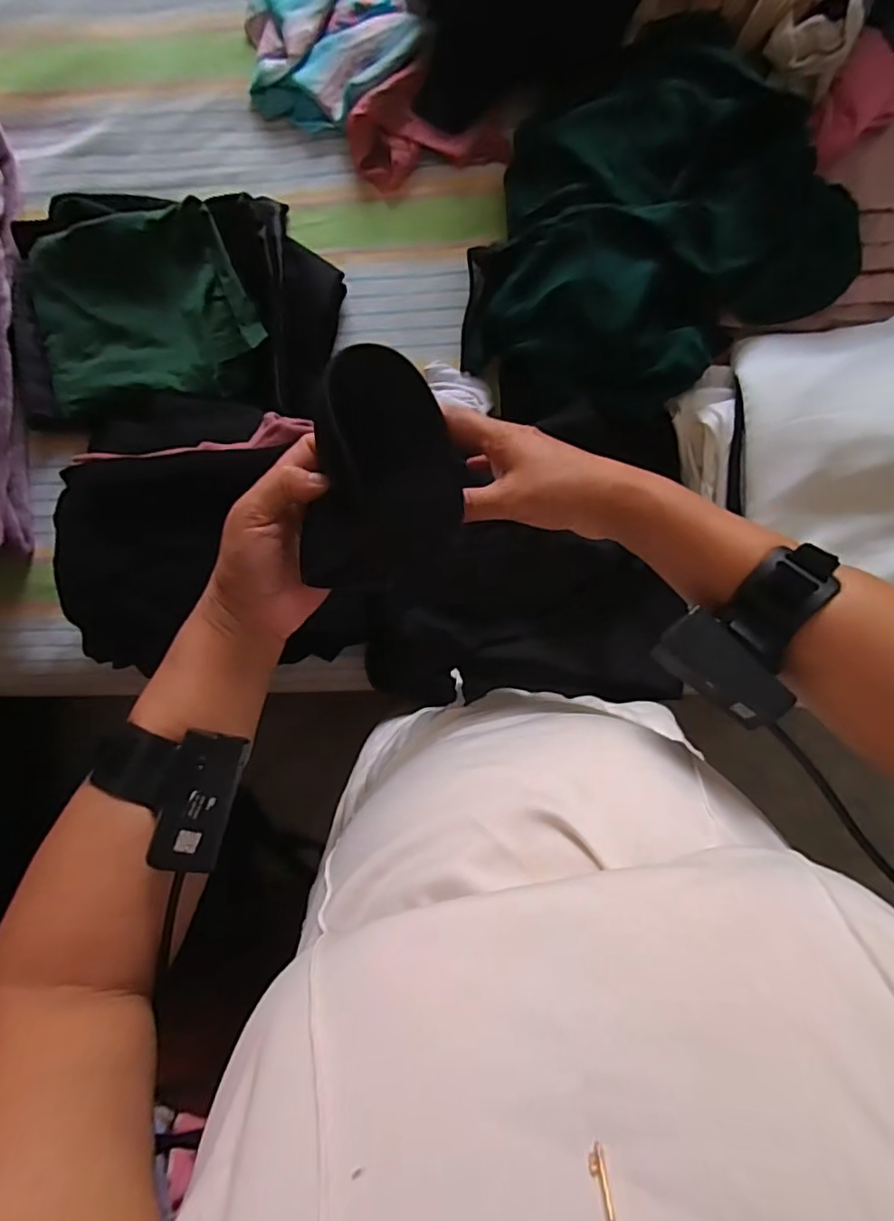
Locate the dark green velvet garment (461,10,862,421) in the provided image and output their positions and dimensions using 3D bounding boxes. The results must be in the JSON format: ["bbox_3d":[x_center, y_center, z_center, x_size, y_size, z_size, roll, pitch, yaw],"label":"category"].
[{"bbox_3d":[0.182,-0.386,0.602,0.371,0.114,0.333,-33,91,4],"label":"dark green velvet garment"}]

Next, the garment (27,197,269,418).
[{"bbox_3d":[-0.342,-0.332,0.661,0.247,0.048,0.199,-12,93,4],"label":"garment"}]

